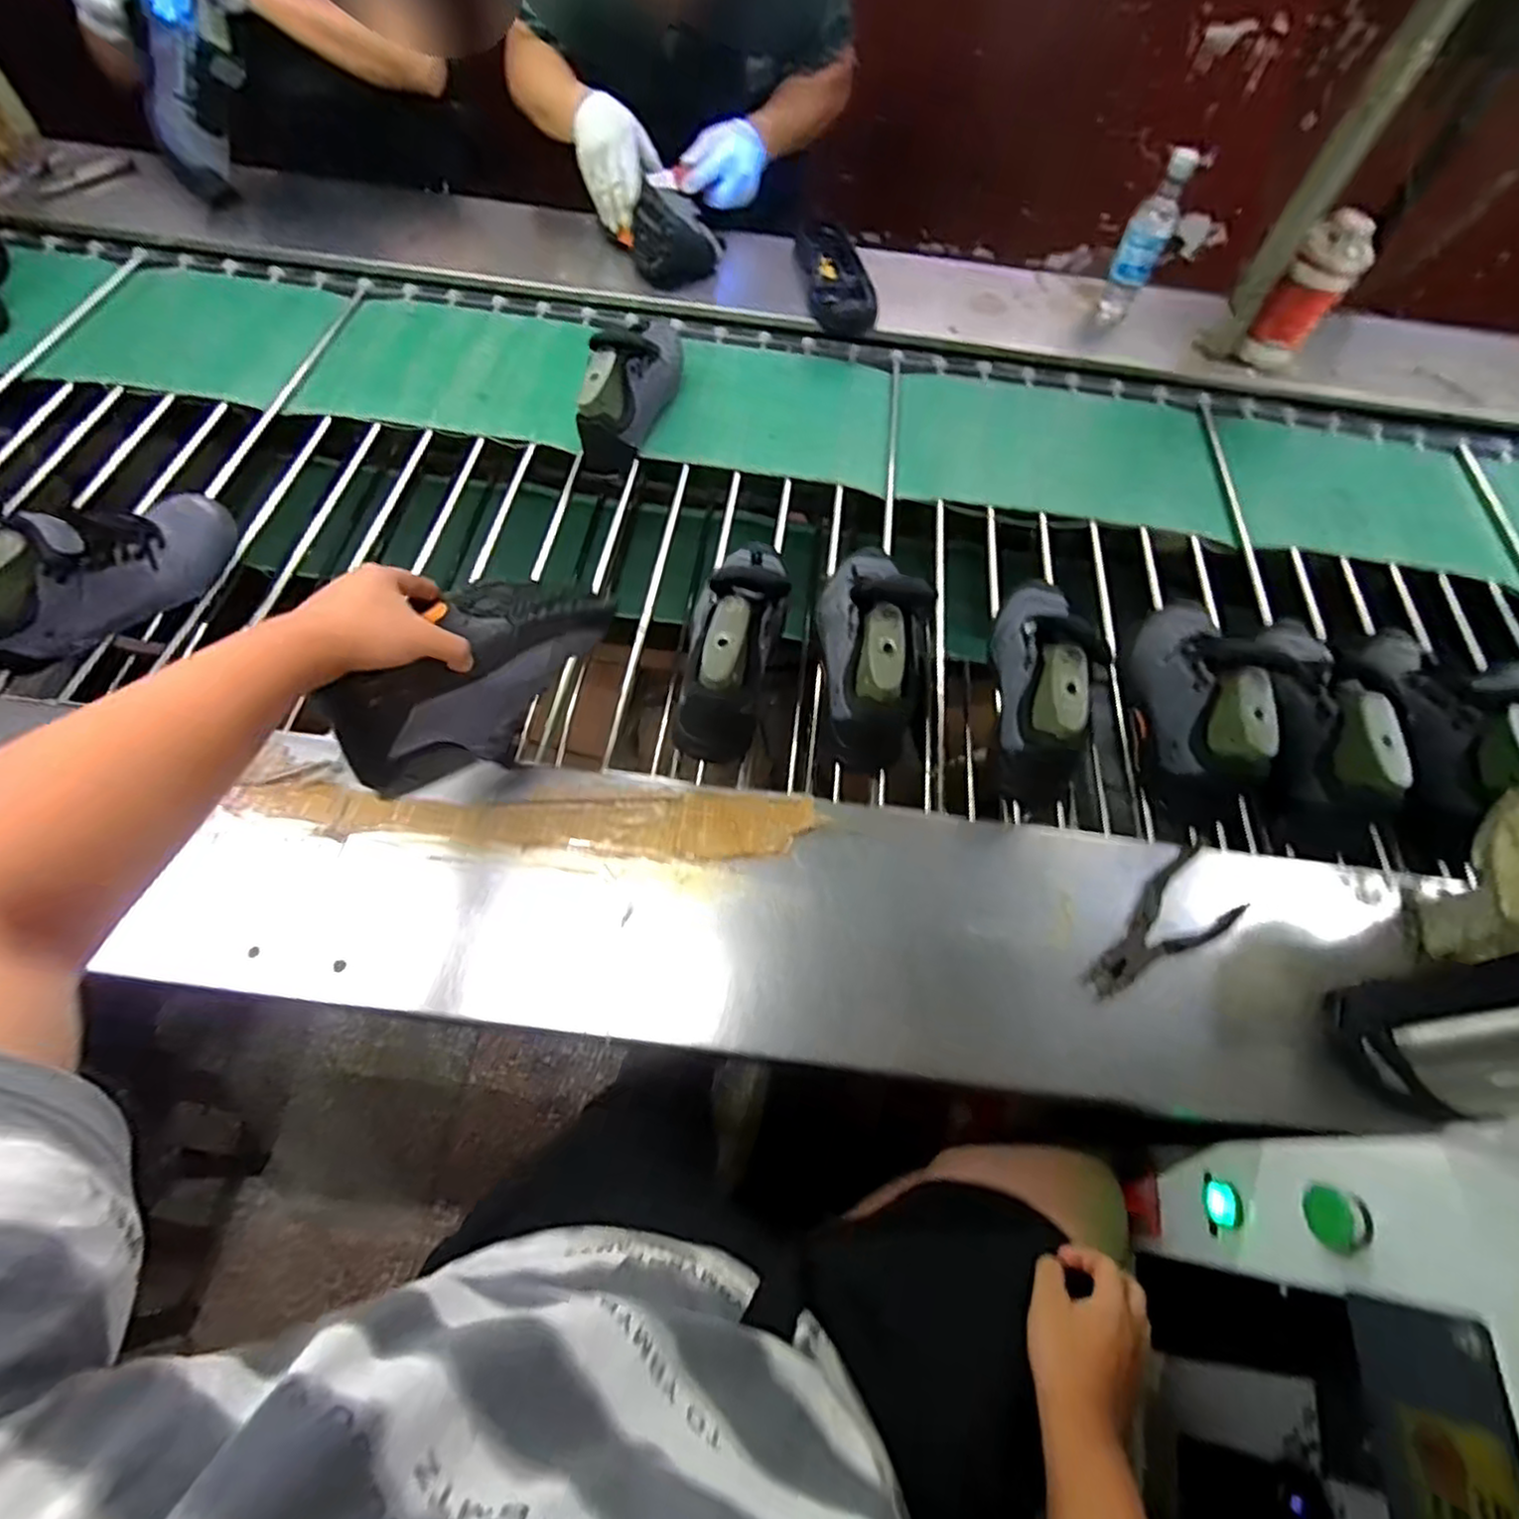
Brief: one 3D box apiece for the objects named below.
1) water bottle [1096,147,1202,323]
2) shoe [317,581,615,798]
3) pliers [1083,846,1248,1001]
[{"bbox_3d":[0.631,-0.841,1.153,0.076,0.229,0.061,21,63,9],"label":"water bottle"},{"bbox_3d":[-0.244,-0.084,0.600,0.099,0.141,0.250,31,56,13],"label":"shoe"},{"bbox_3d":[0.367,0.154,0.649,0.176,0.022,0.076,-28,67,-16],"label":"pliers"}]

